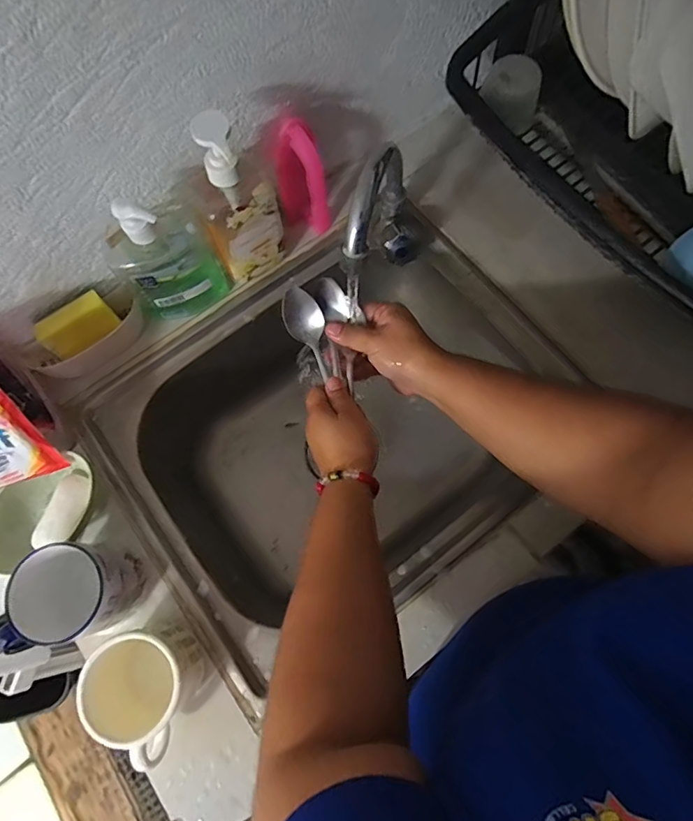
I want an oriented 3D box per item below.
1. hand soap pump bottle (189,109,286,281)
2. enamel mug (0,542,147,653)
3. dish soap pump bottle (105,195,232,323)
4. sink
[{"bbox_3d":[-0.109,-0.209,0.492,0.079,0.186,0.043,-33,76,-8],"label":"hand soap pump bottle"},{"bbox_3d":[-0.250,0.167,0.440,0.098,0.085,0.074,-14,74,-3],"label":"enamel mug"},{"bbox_3d":[-0.188,-0.159,0.498,0.101,0.163,0.053,-26,75,-6],"label":"dish soap pump bottle"},{"bbox_3d":[-0.029,0.028,0.644,0.463,0.217,0.414,-35,76,-9],"label":"sink"}]

